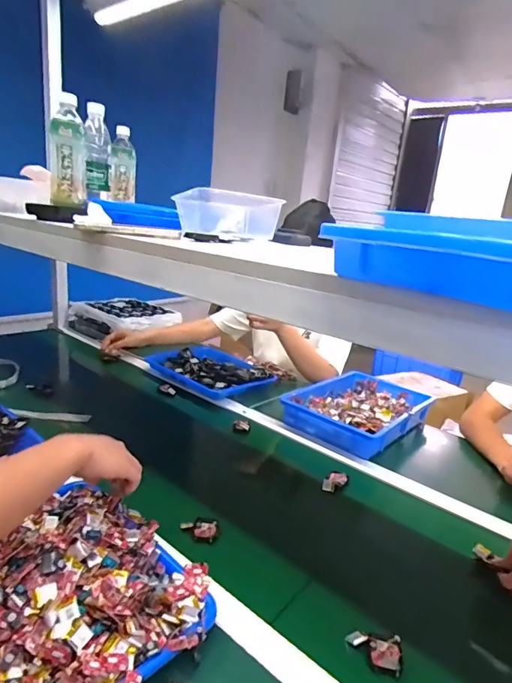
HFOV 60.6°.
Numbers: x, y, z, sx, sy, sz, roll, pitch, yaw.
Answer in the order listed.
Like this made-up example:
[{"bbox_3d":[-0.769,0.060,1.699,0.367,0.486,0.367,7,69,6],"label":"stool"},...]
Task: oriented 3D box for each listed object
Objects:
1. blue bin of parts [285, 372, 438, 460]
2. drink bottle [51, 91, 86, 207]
[{"bbox_3d":[0.265,0.166,1.095,0.244,0.064,0.391,19,21,40],"label":"blue bin of parts"},{"bbox_3d":[-0.350,-0.352,0.812,0.060,0.195,0.077,-2,18,-22],"label":"drink bottle"}]

